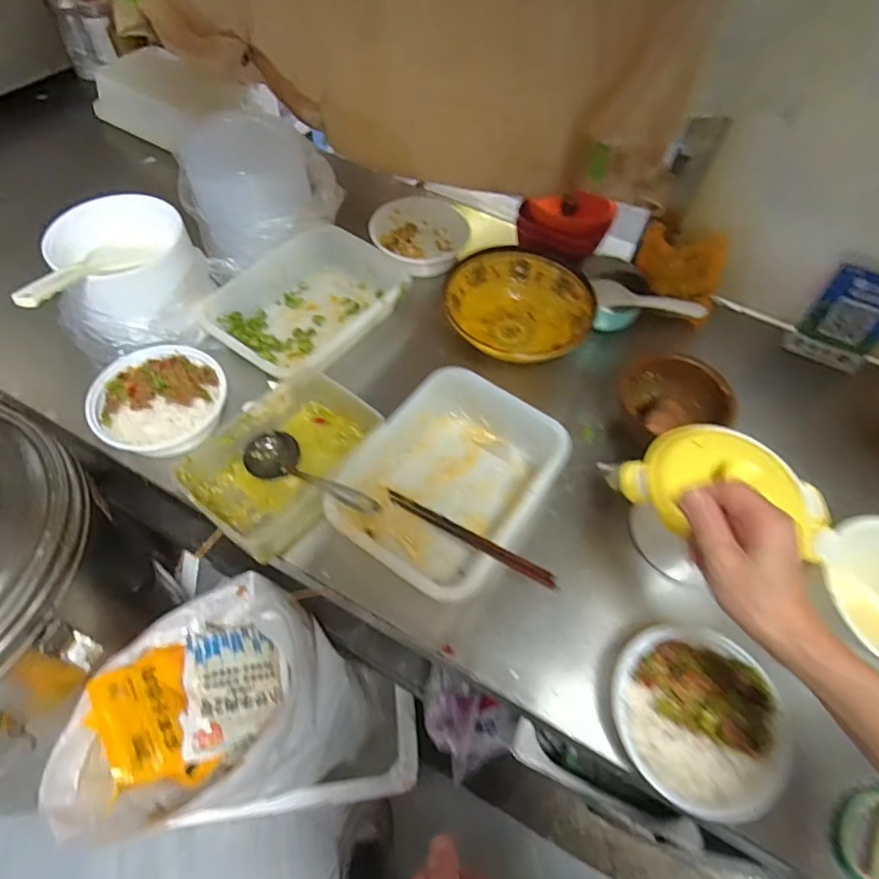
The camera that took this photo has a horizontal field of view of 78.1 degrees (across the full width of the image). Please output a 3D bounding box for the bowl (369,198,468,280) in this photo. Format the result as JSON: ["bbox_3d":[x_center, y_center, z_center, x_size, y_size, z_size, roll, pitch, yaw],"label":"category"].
[{"bbox_3d":[-0.037,-0.361,0.961,0.158,0.049,0.193,16,58,6],"label":"bowl"}]

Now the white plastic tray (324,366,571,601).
[{"bbox_3d":[0.014,0.051,0.680,0.211,0.079,0.289,33,61,16],"label":"white plastic tray"}]

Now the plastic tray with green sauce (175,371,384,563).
[{"bbox_3d":[-0.188,0.026,0.685,0.159,0.075,0.229,29,60,14],"label":"plastic tray with green sauce"}]

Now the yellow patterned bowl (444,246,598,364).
[{"bbox_3d":[0.110,-0.203,0.837,0.213,0.068,0.206,-12,59,-11],"label":"yellow patterned bowl"}]

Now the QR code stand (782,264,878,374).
[{"bbox_3d":[0.625,-0.181,0.829,0.112,0.131,0.060,36,62,18],"label":"QR code stand"}]

